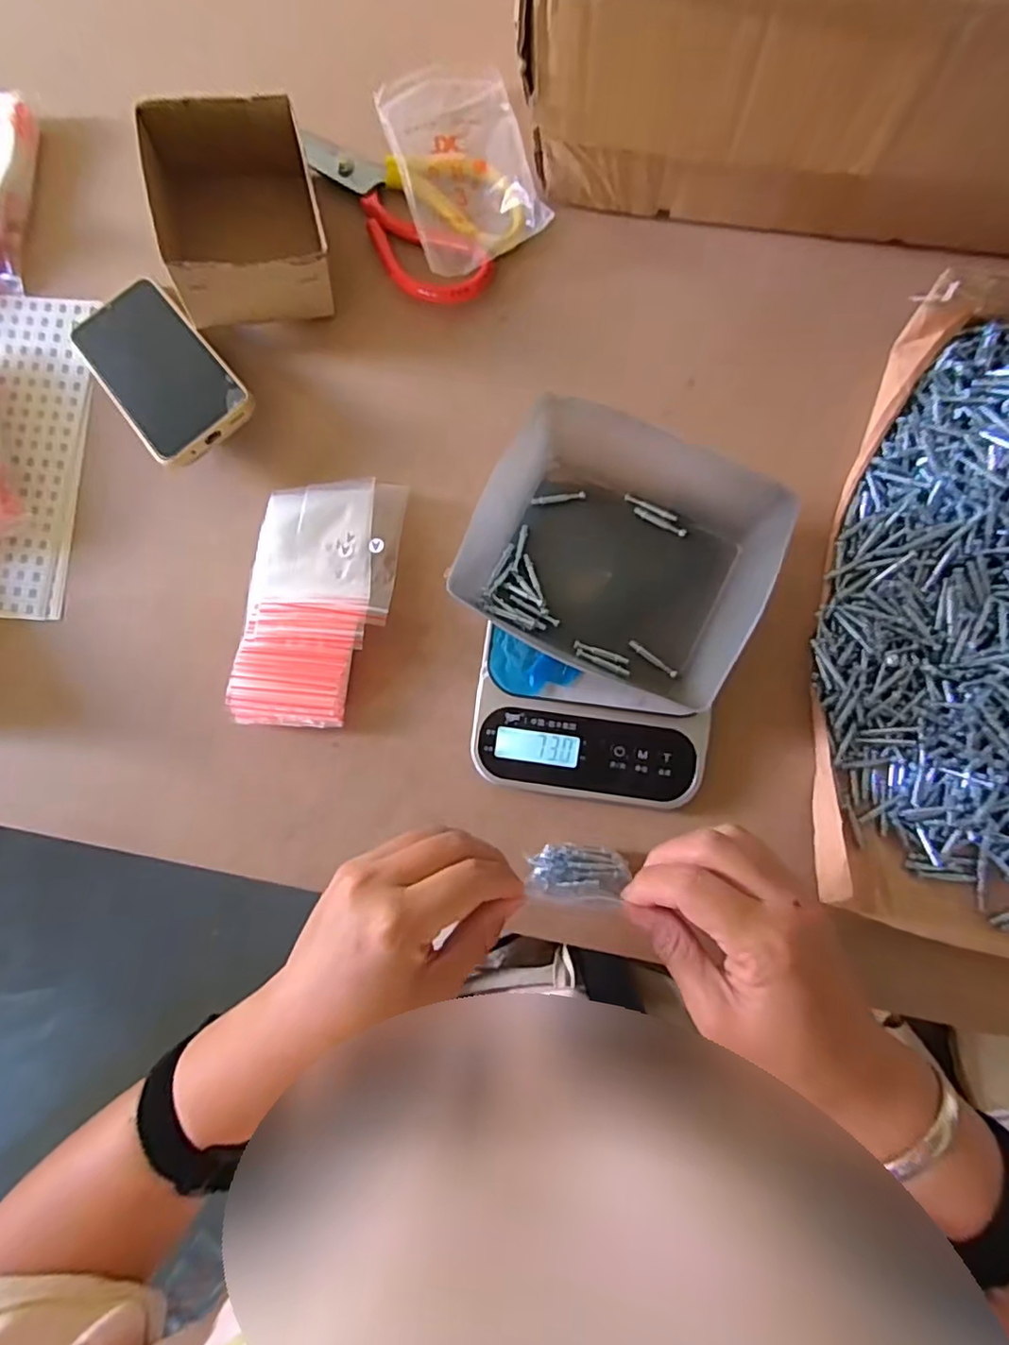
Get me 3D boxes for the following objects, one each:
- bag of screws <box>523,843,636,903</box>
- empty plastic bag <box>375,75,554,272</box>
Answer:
[{"bbox_3d":[0.044,0.121,0.364,0.058,0.020,0.030,2,84,4],"label":"bag of screws"},{"bbox_3d":[-0.030,-0.372,0.441,0.091,0.022,0.164,-17,83,2],"label":"empty plastic bag"}]

